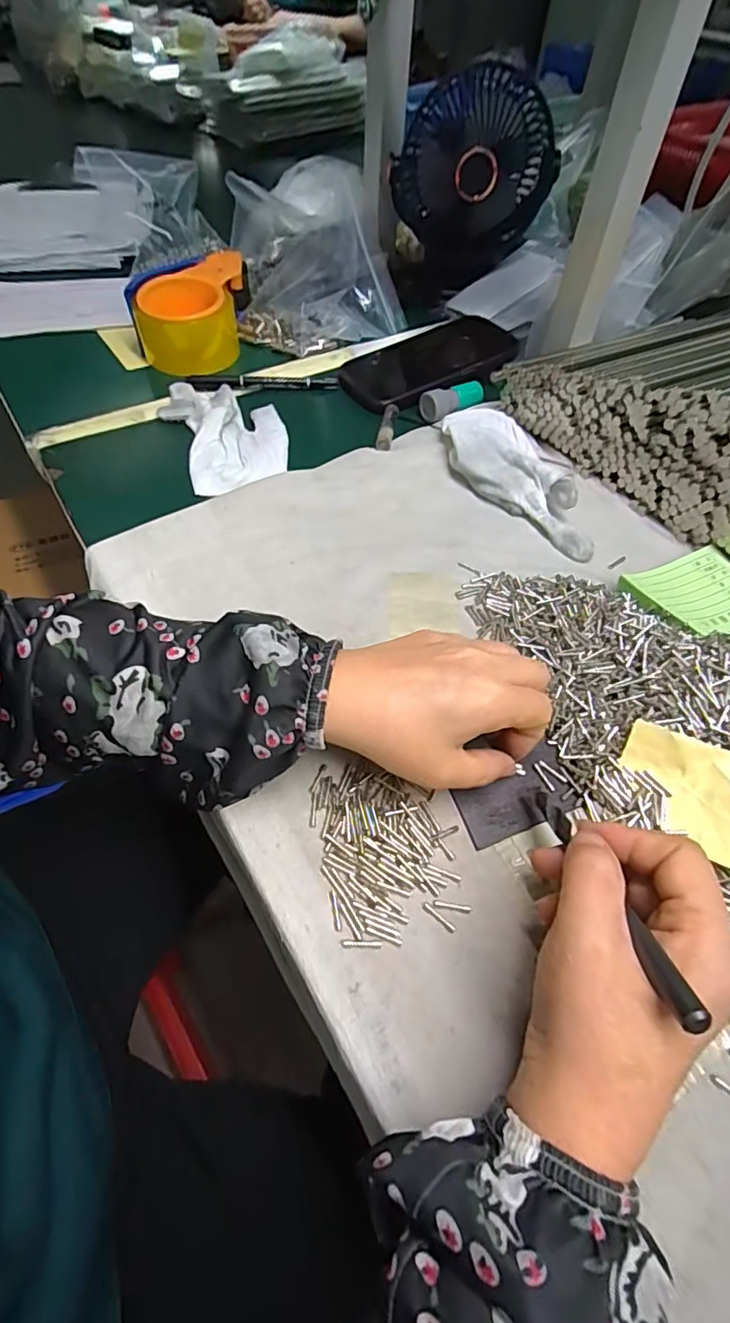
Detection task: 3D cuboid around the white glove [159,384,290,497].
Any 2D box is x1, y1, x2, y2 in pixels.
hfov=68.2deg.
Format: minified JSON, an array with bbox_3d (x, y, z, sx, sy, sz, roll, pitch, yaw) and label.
[{"bbox_3d":[-0.117,-0.198,0.456,0.090,0.017,0.149,-20,55,-18],"label":"white glove"}]

